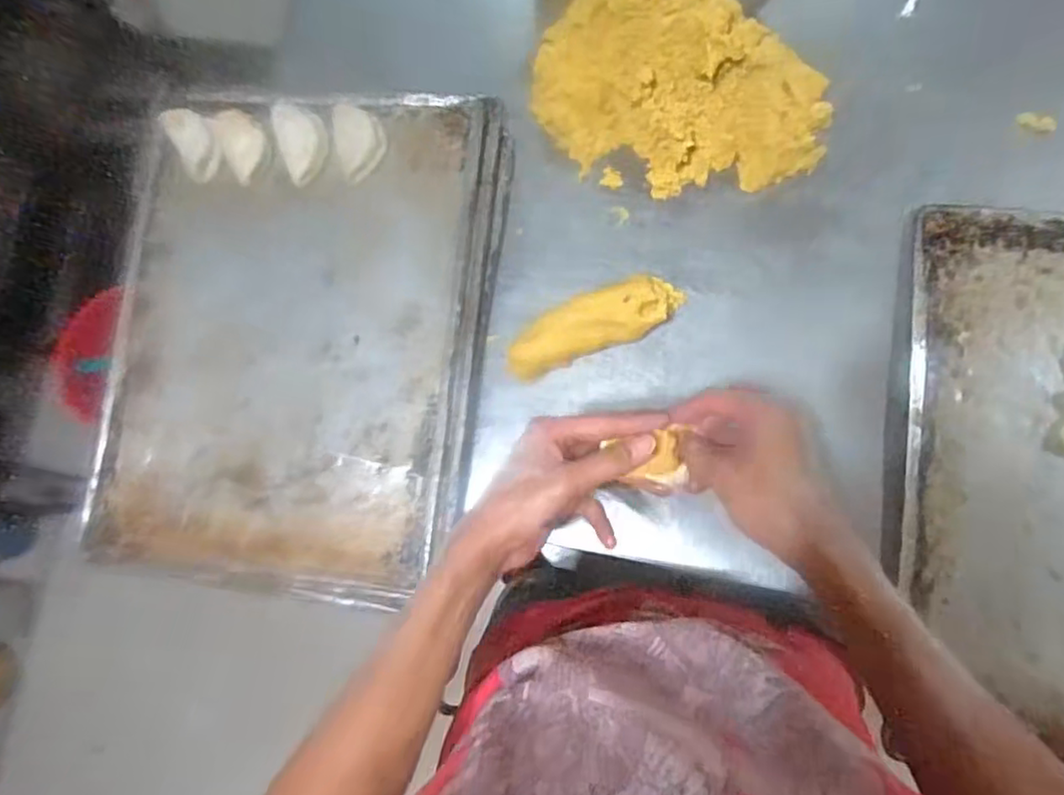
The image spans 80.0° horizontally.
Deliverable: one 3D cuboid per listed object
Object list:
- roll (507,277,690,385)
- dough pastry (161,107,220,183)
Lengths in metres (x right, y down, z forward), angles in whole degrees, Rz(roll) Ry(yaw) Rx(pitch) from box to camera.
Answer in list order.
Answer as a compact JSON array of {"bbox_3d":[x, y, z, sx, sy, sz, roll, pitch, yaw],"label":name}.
[{"bbox_3d":[0.053,-0.064,0.554,0.163,0.054,0.051,-25,80,5],"label":"roll"},{"bbox_3d":[-0.324,-0.245,0.608,0.039,0.031,0.060,-23,80,5],"label":"dough pastry"}]

